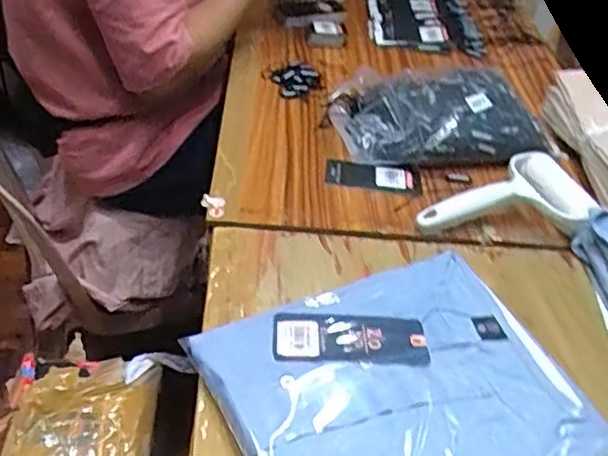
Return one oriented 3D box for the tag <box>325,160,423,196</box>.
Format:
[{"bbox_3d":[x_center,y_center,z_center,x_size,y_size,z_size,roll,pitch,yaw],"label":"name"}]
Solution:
[{"bbox_3d":[0.078,-0.057,0.714,0.107,0.007,0.043,5,51,-3],"label":"tag"}]

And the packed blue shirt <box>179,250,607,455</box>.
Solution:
[{"bbox_3d":[0.072,0.123,0.477,0.257,0.031,0.210,-15,47,-25],"label":"packed blue shirt"}]

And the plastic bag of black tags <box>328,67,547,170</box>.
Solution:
[{"bbox_3d":[0.156,-0.137,0.766,0.244,0.061,0.167,2,42,-7],"label":"plastic bag of black tags"}]

